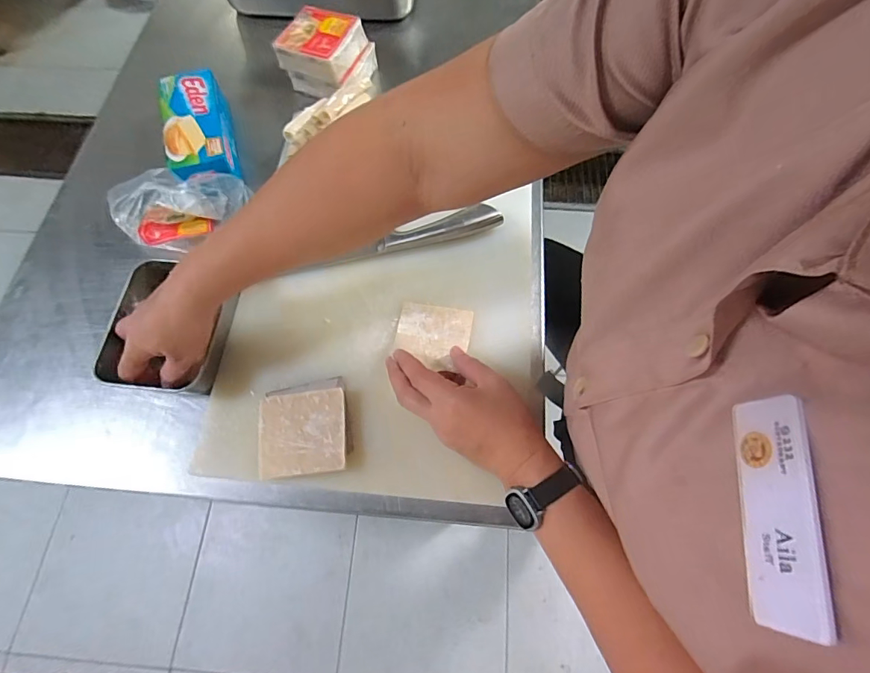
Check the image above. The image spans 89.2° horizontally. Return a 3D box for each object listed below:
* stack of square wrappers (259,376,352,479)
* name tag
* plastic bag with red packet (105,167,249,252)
[{"bbox_3d":[-0.119,0.081,0.406,0.076,0.018,0.086,-8,68,-3],"label":"stack of square wrappers"},{"bbox_3d":[0.119,0.059,0.152,0.006,0.026,0.075,14,67,-13],"label":"name tag"},{"bbox_3d":[-0.287,-0.140,0.493,0.158,0.051,0.080,-4,68,-1],"label":"plastic bag with red packet"}]

